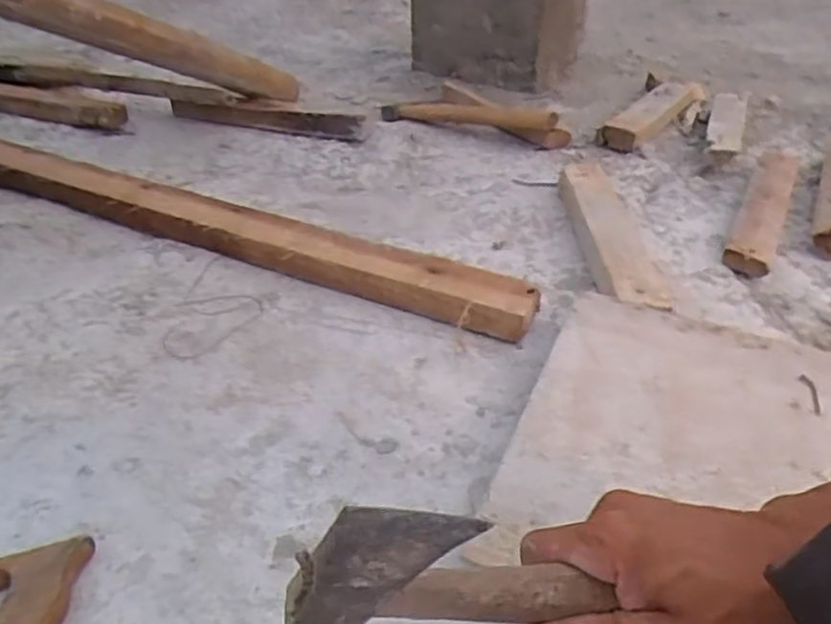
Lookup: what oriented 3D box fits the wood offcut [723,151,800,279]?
[{"bbox_3d":[0.474,-0.151,0.978,0.059,0.035,0.371,17,38,22],"label":"wood offcut"}]

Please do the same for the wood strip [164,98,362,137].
[{"bbox_3d":[-0.259,-0.331,1.241,0.347,0.037,0.058,8,35,11],"label":"wood strip"}]

